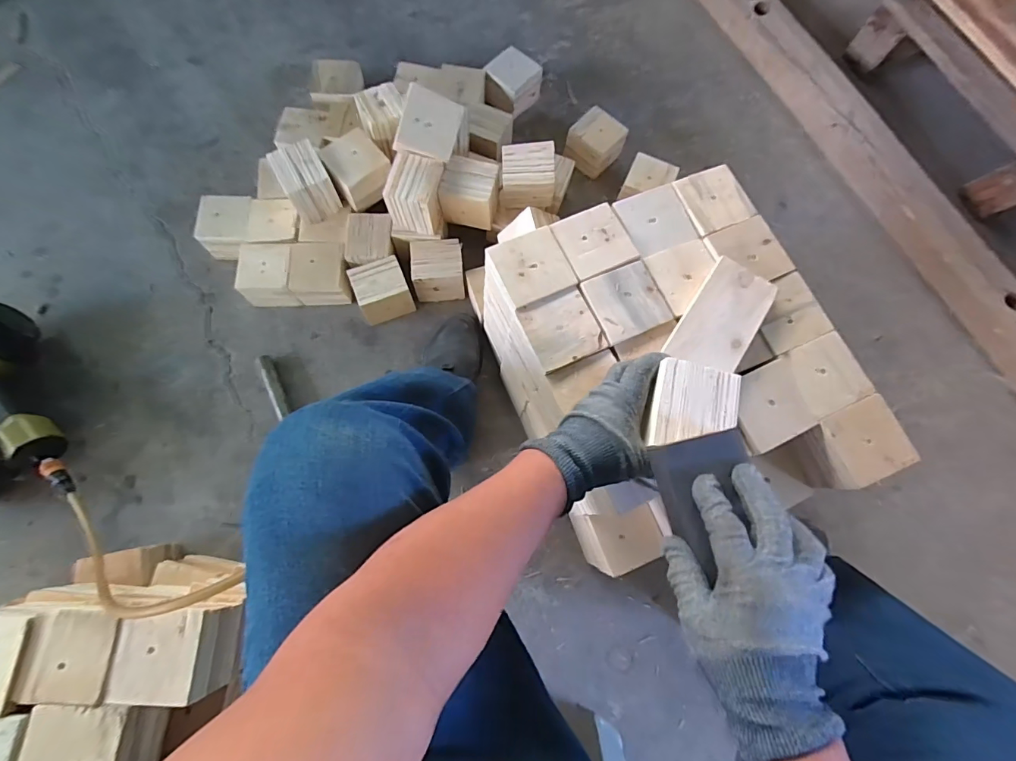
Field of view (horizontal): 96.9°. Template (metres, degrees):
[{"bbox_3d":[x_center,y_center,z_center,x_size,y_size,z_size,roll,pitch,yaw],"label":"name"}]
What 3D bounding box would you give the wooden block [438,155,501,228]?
[{"bbox_3d":[-0.065,-0.330,0.815,0.101,0.096,0.087,16,75,2],"label":"wooden block"}]

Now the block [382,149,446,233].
[{"bbox_3d":[-0.161,-0.323,0.798,0.089,0.100,0.094,7,75,-1],"label":"block"}]

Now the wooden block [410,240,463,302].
[{"bbox_3d":[-0.132,-0.209,0.856,0.091,0.079,0.090,-6,76,-4],"label":"wooden block"}]

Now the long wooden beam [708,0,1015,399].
[{"bbox_3d":[0.771,-0.496,0.986,0.088,0.085,1.302,-26,78,-9],"label":"long wooden beam"}]

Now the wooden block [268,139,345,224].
[{"bbox_3d":[-0.360,-0.354,0.810,0.082,0.092,0.101,-29,78,-10],"label":"wooden block"}]

